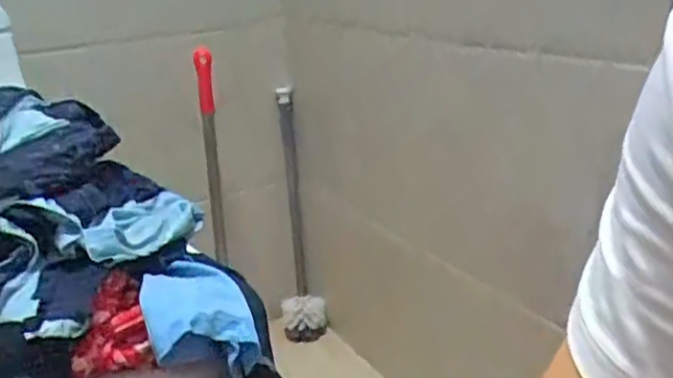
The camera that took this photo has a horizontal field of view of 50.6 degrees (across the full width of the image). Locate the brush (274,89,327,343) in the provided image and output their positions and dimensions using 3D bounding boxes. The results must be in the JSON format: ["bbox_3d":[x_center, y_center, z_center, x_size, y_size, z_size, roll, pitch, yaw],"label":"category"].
[{"bbox_3d":[-0.071,0.065,1.310,0.081,0.479,0.087,-5,19,-3],"label":"brush"}]

